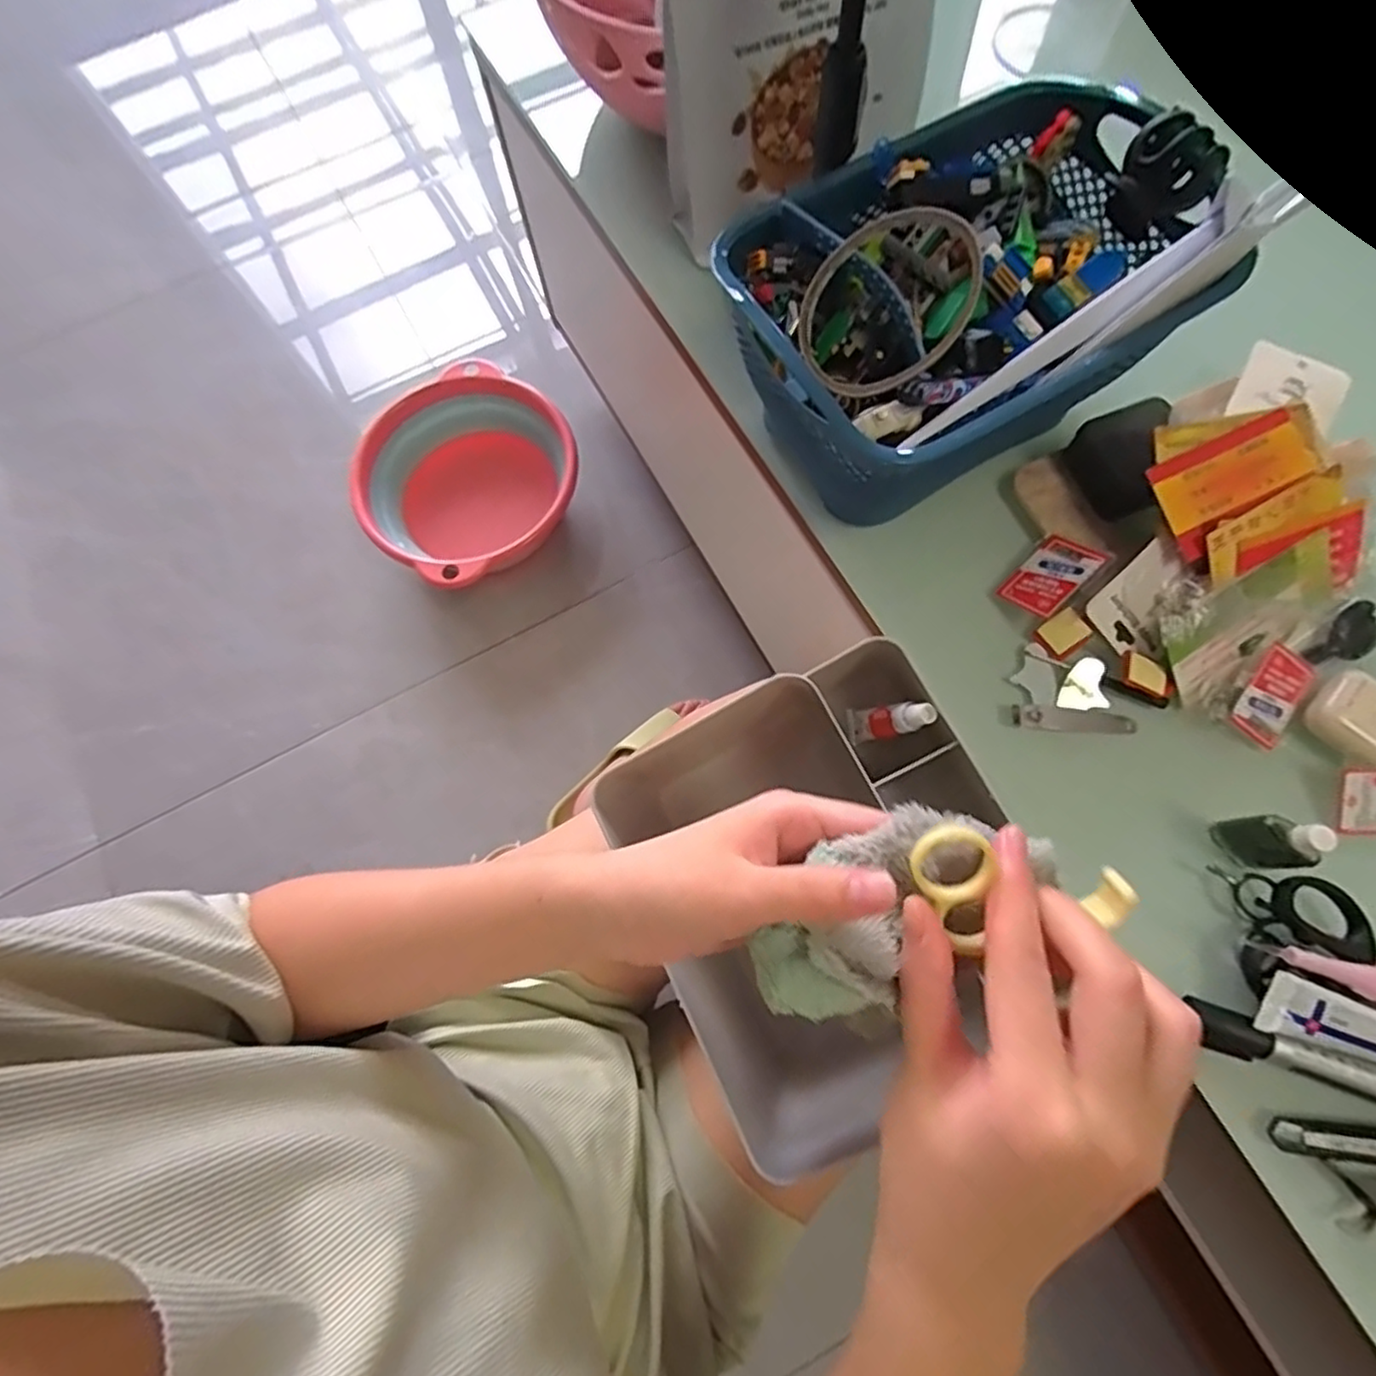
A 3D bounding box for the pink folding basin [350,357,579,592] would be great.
[{"bbox_3d":[-0.273,-0.252,0.858,0.257,0.136,0.255,-1,73,2],"label":"pink folding basin"}]

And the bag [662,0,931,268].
[{"bbox_3d":[0.068,-0.390,0.399,0.168,0.188,0.050,-29,74,-6],"label":"bag"}]

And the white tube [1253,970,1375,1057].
[{"bbox_3d":[0.319,0.162,0.308,0.099,0.009,0.028,20,75,8],"label":"white tube"}]

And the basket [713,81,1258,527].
[{"bbox_3d":[0.151,-0.209,0.384,0.240,0.118,0.168,-29,74,-6],"label":"basket"}]

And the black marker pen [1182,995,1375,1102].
[{"bbox_3d":[0.305,0.181,0.315,0.130,0.015,0.019,19,75,8],"label":"black marker pen"}]

